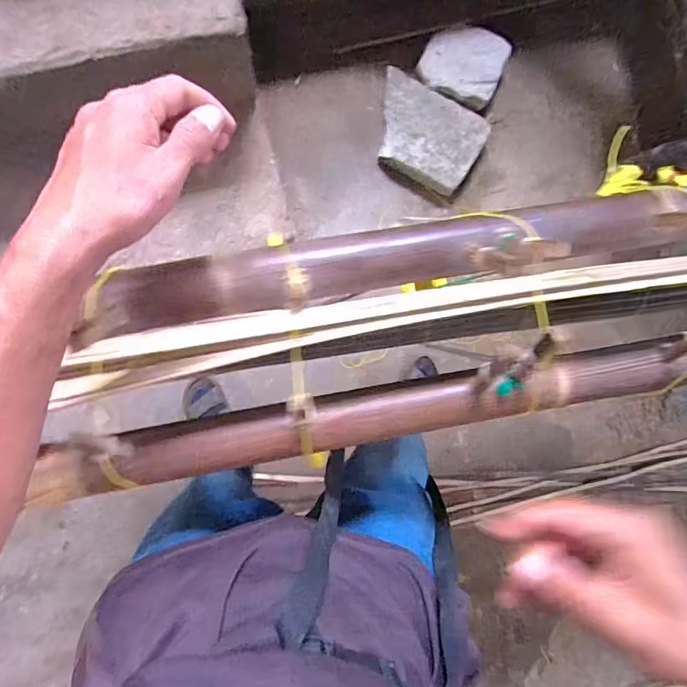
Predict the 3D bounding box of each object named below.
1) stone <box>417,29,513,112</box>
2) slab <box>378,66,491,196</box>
[{"bbox_3d":[0.298,-0.688,1.184,0.207,0.044,0.162,20,91,-8],"label":"stone"},{"bbox_3d":[0.200,-0.518,1.222,0.276,0.083,0.207,26,90,-8],"label":"slab"}]

